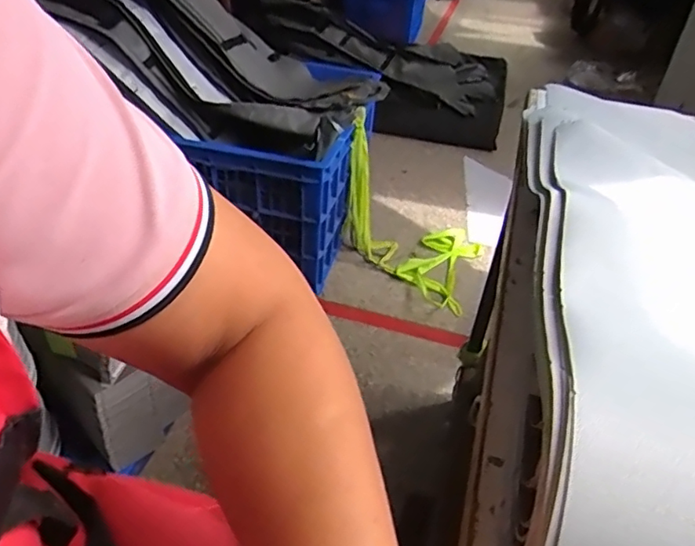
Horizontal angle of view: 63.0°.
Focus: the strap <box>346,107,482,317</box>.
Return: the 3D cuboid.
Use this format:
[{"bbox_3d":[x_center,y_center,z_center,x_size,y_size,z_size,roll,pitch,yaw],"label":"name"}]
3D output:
[{"bbox_3d":[0.123,-0.173,1.715,0.587,0.277,0.374,48,41,-16],"label":"strap"}]

